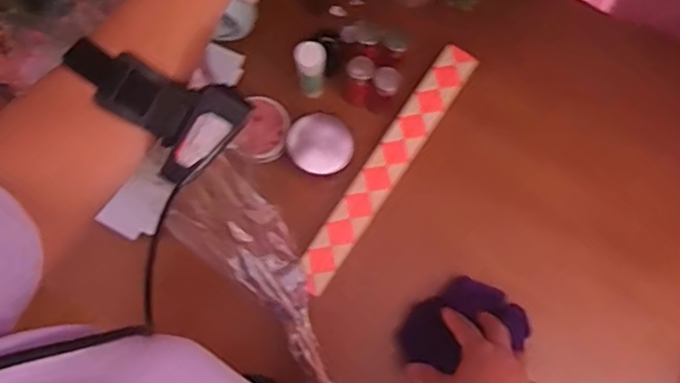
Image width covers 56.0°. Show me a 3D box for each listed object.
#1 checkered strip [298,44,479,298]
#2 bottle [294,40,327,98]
[{"bbox_3d":[0.050,-0.026,0.663,0.038,0.015,0.294,34,81,5],"label":"checkered strip"},{"bbox_3d":[-0.029,-0.122,0.653,0.029,0.095,0.029,-3,80,-2],"label":"bottle"}]

